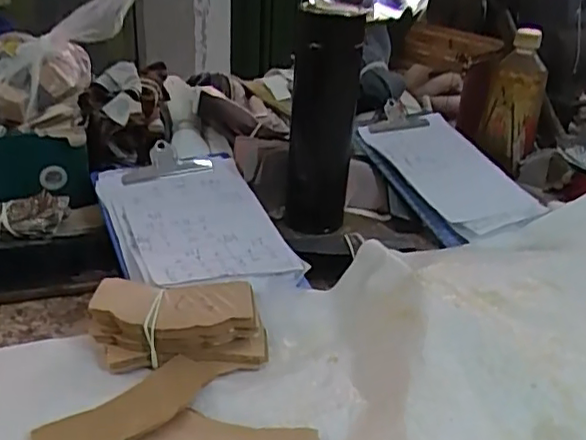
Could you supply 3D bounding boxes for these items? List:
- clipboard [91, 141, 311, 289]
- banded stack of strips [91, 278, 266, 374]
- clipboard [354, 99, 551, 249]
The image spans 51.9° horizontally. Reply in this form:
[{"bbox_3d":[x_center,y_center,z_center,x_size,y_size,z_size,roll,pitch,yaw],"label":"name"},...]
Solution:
[{"bbox_3d":[-0.093,-0.001,0.556,0.143,0.024,0.210,-12,40,-25],"label":"clipboard"},{"bbox_3d":[-0.083,0.075,0.437,0.128,0.039,0.059,4,27,-2],"label":"banded stack of strips"},{"bbox_3d":[0.177,-0.069,0.714,0.145,0.032,0.234,-11,45,-26],"label":"clipboard"}]

